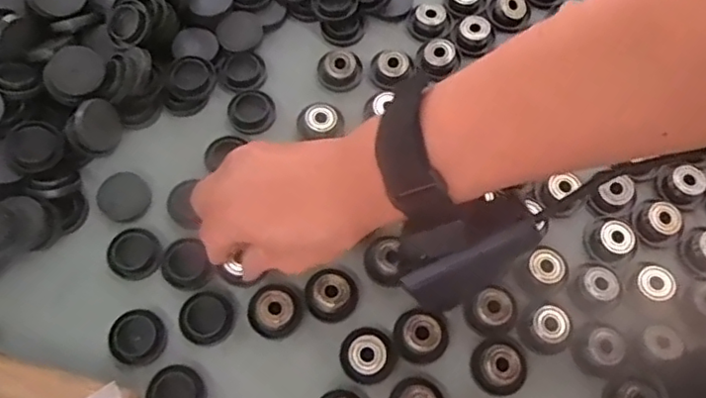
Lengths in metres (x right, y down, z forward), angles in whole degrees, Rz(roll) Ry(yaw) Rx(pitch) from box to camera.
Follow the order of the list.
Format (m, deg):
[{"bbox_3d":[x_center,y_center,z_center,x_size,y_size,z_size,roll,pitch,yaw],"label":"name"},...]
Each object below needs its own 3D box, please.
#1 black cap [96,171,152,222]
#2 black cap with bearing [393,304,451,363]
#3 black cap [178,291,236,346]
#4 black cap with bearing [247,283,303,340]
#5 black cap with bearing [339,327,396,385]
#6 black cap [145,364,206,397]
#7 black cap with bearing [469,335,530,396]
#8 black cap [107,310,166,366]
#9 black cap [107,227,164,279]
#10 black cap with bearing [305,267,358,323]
[{"bbox_3d":[-0.148,-0.001,0.394,0.031,0.006,0.034,0,67,-1],"label":"black cap"},{"bbox_3d":[0.041,0.079,0.356,0.033,0.012,0.030,0,67,-1],"label":"black cap with bearing"},{"bbox_3d":[-0.087,0.071,0.361,0.030,0.005,0.032,0,67,-1],"label":"black cap"},{"bbox_3d":[-0.047,0.065,0.361,0.030,0.011,0.031,0,67,-1],"label":"black cap with bearing"},{"bbox_3d":[0.009,0.090,0.352,0.031,0.010,0.031,0,67,-1],"label":"black cap with bearing"},{"bbox_3d":[-0.101,0.110,0.343,0.030,0.006,0.031,-39,73,-16],"label":"black cap"},{"bbox_3d":[0.086,0.096,0.353,0.034,0.014,0.031,0,67,-1],"label":"black cap with bearing"},{"bbox_3d":[-0.127,0.081,0.356,0.032,0.004,0.031,0,67,-1],"label":"black cap"},{"bbox_3d":[-0.135,0.033,0.377,0.032,0.004,0.031,0,67,-1],"label":"black cap"},{"bbox_3d":[-0.013,0.057,0.366,0.031,0.011,0.030,0,67,-1],"label":"black cap with bearing"}]

